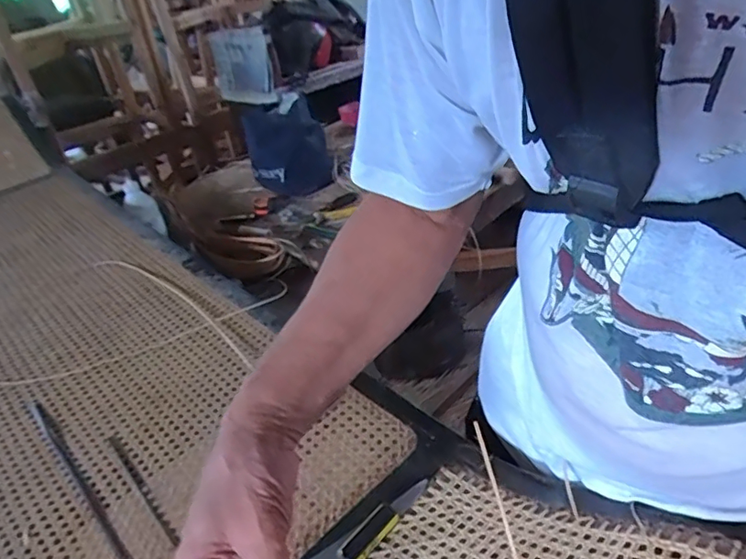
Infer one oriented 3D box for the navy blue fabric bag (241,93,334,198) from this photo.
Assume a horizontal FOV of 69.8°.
[{"bbox_3d":[-0.216,-0.335,1.363,0.197,0.179,0.164,-13,32,-2],"label":"navy blue fabric bag"}]

